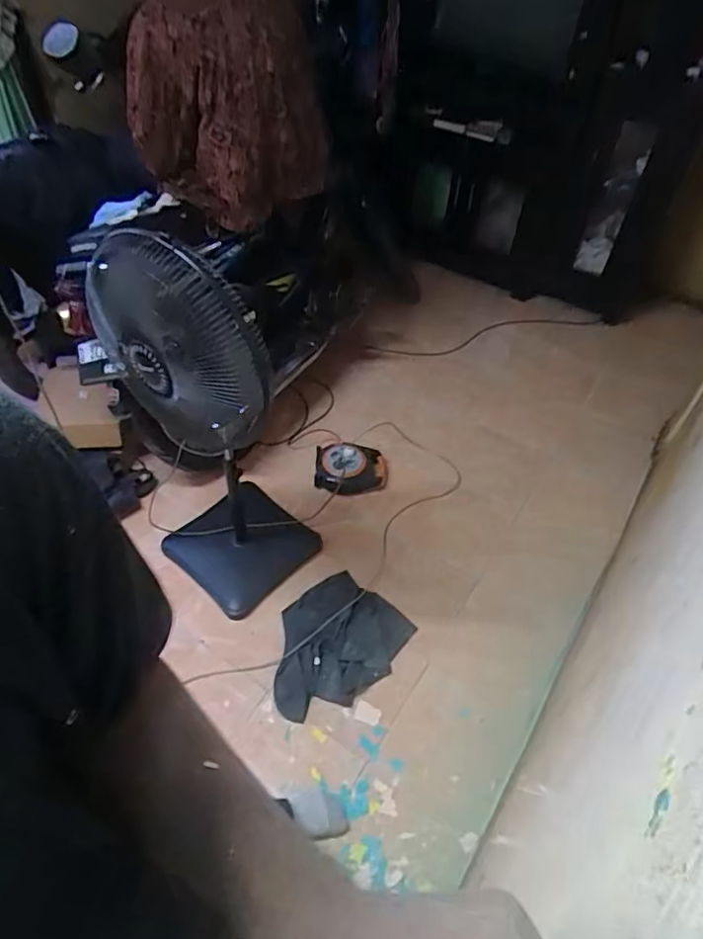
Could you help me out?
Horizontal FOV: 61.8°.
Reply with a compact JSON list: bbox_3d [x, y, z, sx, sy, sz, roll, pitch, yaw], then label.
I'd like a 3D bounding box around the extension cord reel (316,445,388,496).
[{"bbox_3d":[0.002,-0.005,1.946,0.243,0.076,0.176,1,49,-2],"label":"extension cord reel"}]

